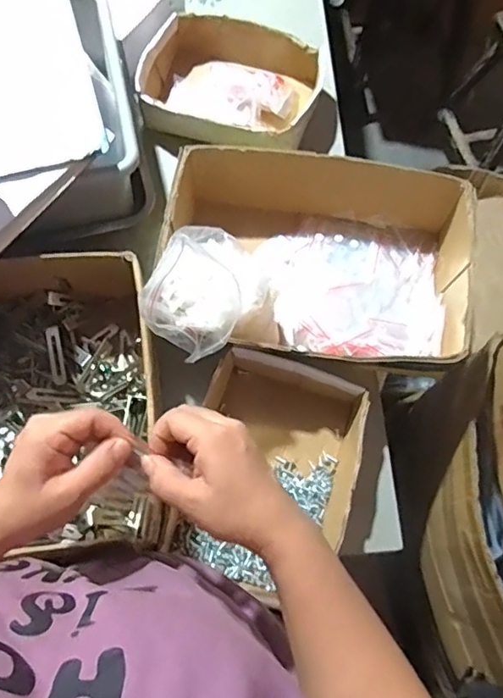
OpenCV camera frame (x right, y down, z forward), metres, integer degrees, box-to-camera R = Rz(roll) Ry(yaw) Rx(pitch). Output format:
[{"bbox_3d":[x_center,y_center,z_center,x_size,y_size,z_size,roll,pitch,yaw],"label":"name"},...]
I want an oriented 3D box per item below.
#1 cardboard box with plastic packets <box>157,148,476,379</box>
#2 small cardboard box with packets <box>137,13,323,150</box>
[{"bbox_3d":[0.072,-0.096,0.640,0.343,0.113,0.250,10,72,2],"label":"cardboard box with plastic packets"},{"bbox_3d":[-0.029,-0.362,0.757,0.240,0.066,0.194,17,73,4],"label":"small cardboard box with packets"}]

